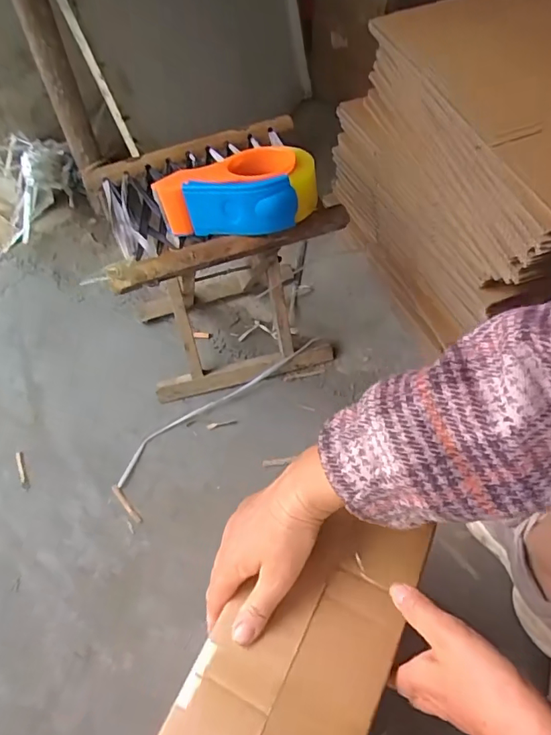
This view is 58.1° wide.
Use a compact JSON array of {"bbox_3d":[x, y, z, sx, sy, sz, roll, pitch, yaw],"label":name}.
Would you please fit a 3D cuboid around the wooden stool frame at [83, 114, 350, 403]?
[{"bbox_3d":[-0.075,-0.133,0.707,0.279,0.293,0.209,-15,58,-8],"label":"wooden stool frame"}]

